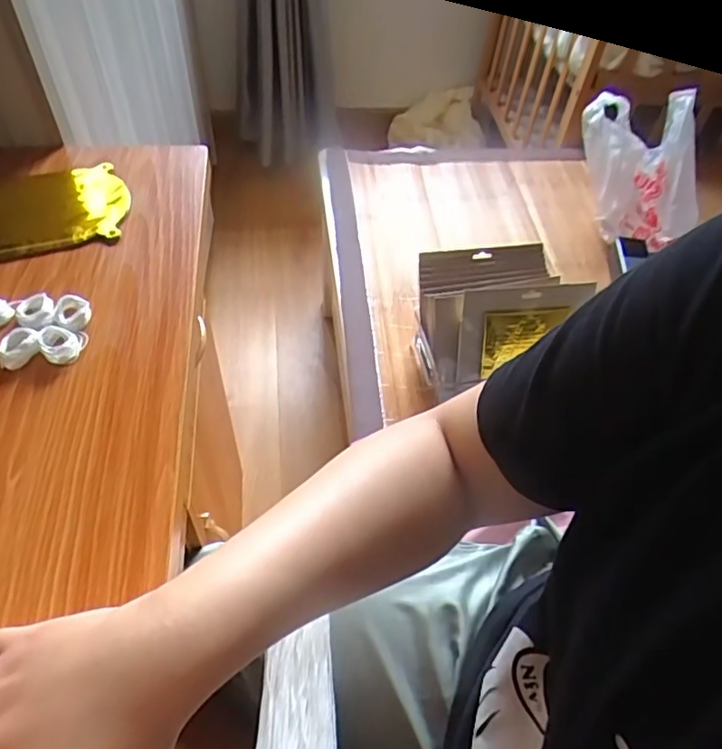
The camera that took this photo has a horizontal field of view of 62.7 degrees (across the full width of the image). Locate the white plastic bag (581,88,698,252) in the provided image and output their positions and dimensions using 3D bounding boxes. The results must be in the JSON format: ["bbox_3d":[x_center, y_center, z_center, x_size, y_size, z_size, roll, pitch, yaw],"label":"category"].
[{"bbox_3d":[0.480,-0.361,1.022,0.176,0.185,0.207,-5,50,-8],"label":"white plastic bag"}]

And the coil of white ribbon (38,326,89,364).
[{"bbox_3d":[-0.220,-0.023,0.433,0.031,0.011,0.028,3,50,-1],"label":"coil of white ribbon"}]

